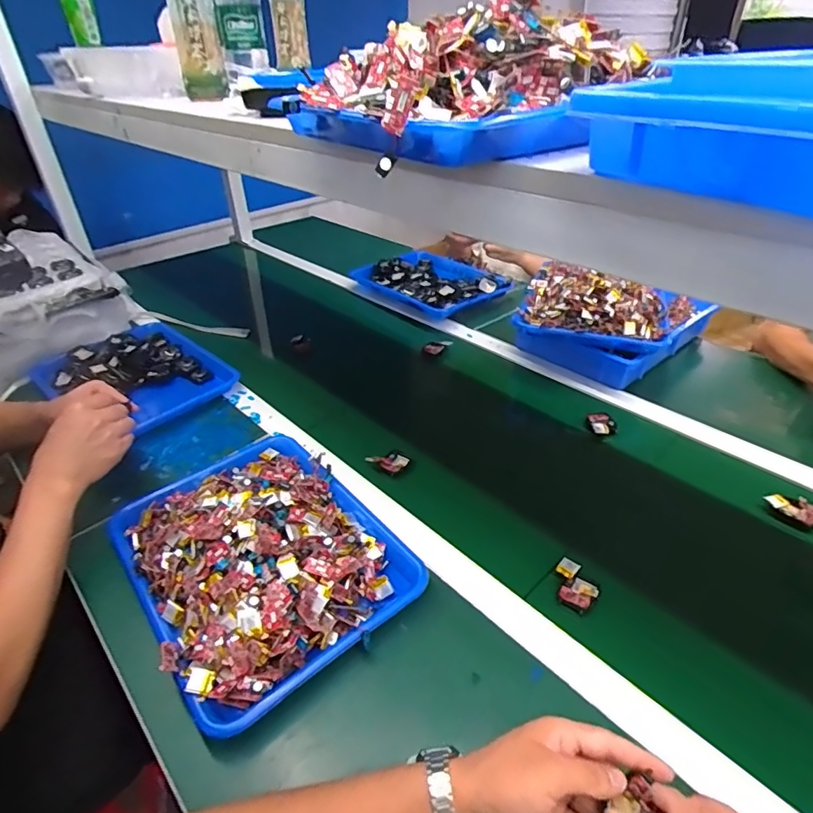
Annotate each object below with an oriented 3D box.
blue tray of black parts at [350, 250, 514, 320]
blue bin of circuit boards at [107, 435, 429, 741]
[{"bbox_3d":[0.062,-0.296,1.216,0.264,0.054,0.317,-24,41,-28],"label":"blue tray of black parts"},{"bbox_3d":[-0.171,0.148,0.584,0.257,0.066,0.338,-27,42,-31],"label":"blue bin of circuit boards"}]

